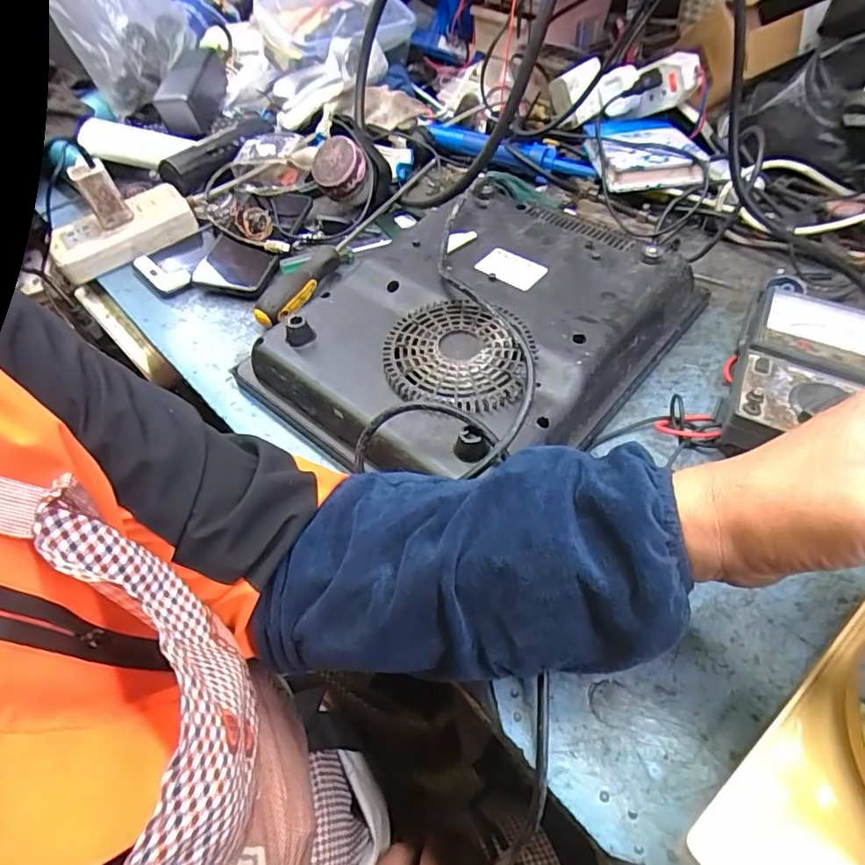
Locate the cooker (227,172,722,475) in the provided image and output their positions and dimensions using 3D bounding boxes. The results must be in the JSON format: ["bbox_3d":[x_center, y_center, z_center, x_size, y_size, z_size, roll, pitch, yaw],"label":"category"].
[{"bbox_3d":[0.042,-0.092,0.461,0.344,0.054,0.256,-38,60,-23],"label":"cooker"}]

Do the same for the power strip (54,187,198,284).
[{"bbox_3d":[-0.336,-0.218,0.590,0.147,0.034,0.062,-34,58,-21],"label":"power strip"}]

